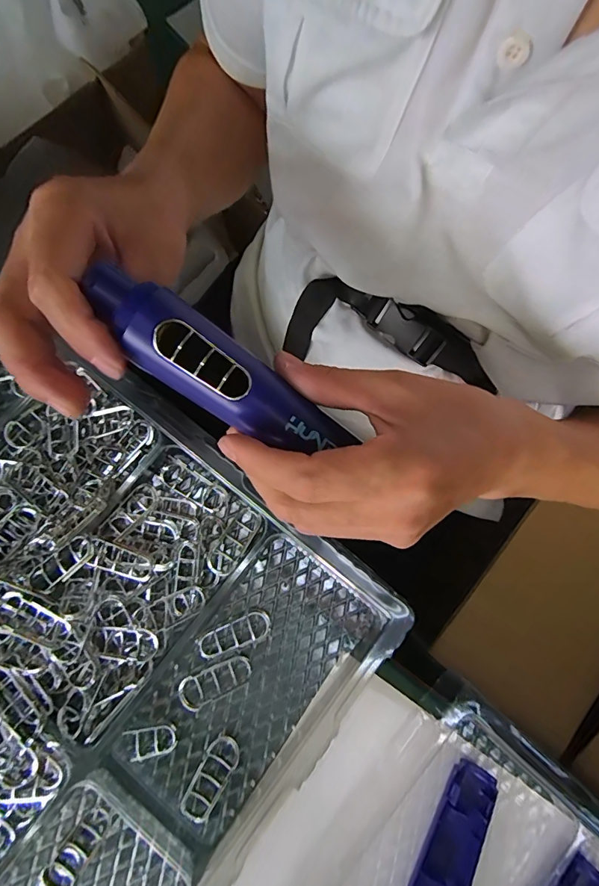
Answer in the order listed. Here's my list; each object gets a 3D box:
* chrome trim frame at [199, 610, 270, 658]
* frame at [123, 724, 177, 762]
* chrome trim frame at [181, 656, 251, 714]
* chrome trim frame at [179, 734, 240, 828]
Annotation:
[{"bbox_3d":[-0.047,0.140,0.313,0.054,0.009,0.019,-22,80,-5],"label":"chrome trim frame"},{"bbox_3d":[-0.103,0.207,0.298,0.035,0.007,0.020,-12,79,-4],"label":"frame"},{"bbox_3d":[-0.060,0.171,0.305,0.051,0.009,0.022,-24,80,-6],"label":"chrome trim frame"},{"bbox_3d":[-0.061,0.230,0.292,0.022,0.007,0.055,31,80,5],"label":"chrome trim frame"}]

